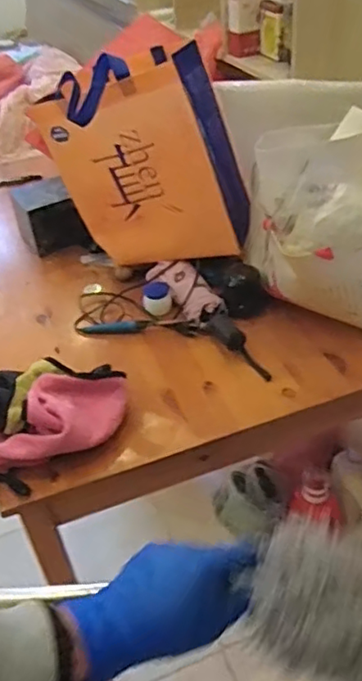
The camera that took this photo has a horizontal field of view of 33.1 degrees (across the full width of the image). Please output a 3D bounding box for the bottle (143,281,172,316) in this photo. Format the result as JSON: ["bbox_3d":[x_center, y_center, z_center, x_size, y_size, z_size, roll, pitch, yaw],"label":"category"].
[{"bbox_3d":[-0.042,-0.074,1.062,0.049,0.038,0.050,-10,39,-4],"label":"bottle"}]

